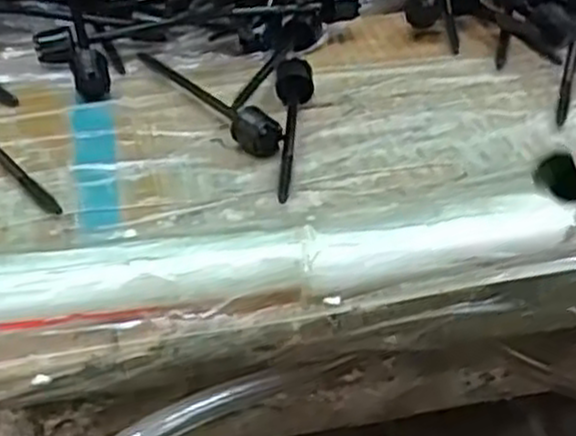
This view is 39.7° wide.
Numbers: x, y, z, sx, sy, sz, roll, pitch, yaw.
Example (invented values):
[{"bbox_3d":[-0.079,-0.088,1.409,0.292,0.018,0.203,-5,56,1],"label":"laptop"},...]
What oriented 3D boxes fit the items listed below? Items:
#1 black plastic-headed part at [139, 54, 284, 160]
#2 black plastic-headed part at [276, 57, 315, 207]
[{"bbox_3d":[-0.035,-0.050,0.323,0.013,0.012,0.086,-29,49,-31],"label":"black plastic-headed part"},{"bbox_3d":[0.001,-0.034,0.305,0.015,0.013,0.085,3,41,1],"label":"black plastic-headed part"}]

